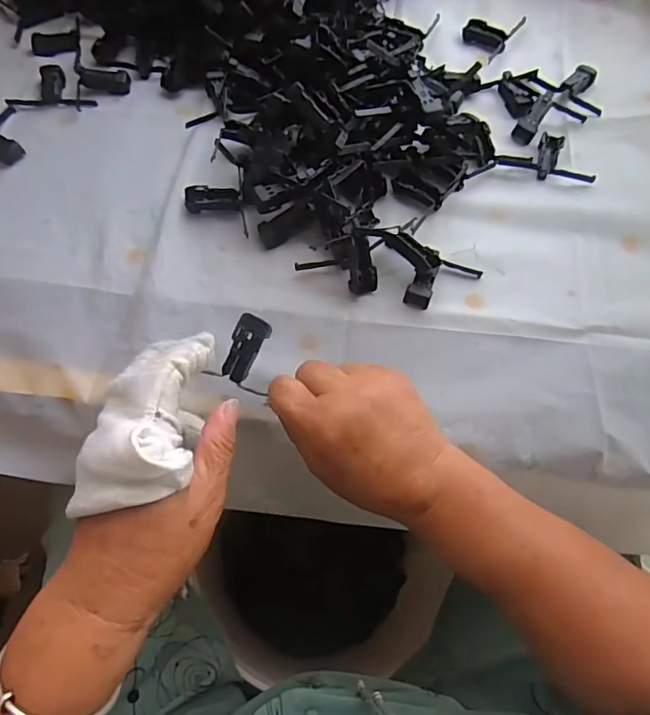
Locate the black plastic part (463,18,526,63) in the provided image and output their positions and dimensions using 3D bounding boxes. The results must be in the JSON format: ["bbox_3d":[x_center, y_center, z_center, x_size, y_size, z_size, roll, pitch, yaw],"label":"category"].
[{"bbox_3d":[0.176,-0.350,0.534,0.049,0.010,0.065,35,69,10],"label":"black plastic part"}]

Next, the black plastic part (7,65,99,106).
[{"bbox_3d":[-0.266,-0.268,0.490,0.082,0.007,0.050,1,67,-5],"label":"black plastic part"}]

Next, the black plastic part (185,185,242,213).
[{"bbox_3d":[-0.097,-0.136,0.431,0.045,0.014,0.022,-2,67,-6],"label":"black plastic part"}]

